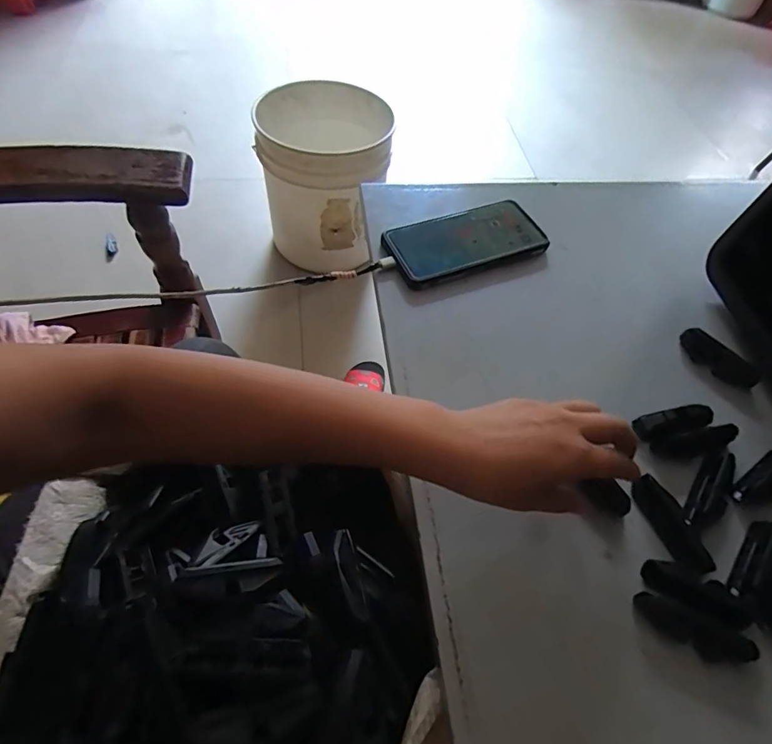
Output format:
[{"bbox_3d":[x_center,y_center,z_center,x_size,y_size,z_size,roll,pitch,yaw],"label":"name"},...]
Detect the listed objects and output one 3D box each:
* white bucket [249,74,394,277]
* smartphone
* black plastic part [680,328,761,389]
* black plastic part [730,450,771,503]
[{"bbox_3d":[-0.147,-0.475,1.155,0.289,0.344,0.302,3,57,-4],"label":"white bucket"},{"bbox_3d":[0.085,-0.141,0.492,0.168,0.014,0.085,-19,61,-17],"label":"smartphone"},{"bbox_3d":[0.309,-0.013,0.428,0.015,0.023,0.071,-28,64,-21],"label":"black plastic part"},{"bbox_3d":[0.307,0.085,0.368,0.066,0.019,0.024,-28,64,-22],"label":"black plastic part"}]

